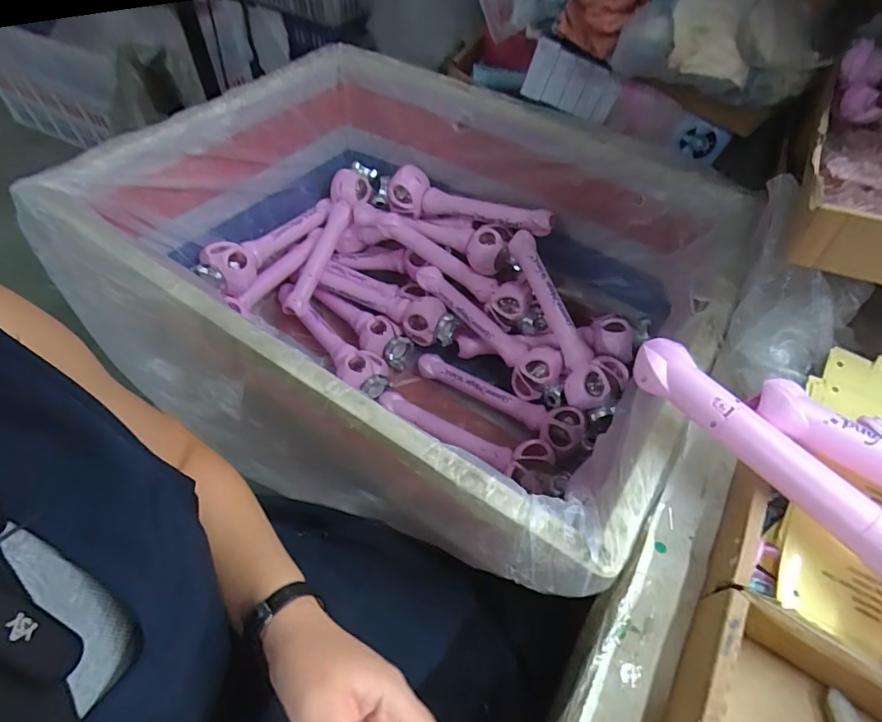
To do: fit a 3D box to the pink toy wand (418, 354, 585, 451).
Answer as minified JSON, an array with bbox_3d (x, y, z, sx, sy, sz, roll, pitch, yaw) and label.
[{"bbox_3d":[0.098,0.069,0.873,0.327,0.055,0.062,27,56,15],"label":"pink toy wand"}]

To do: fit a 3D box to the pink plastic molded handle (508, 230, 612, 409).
[{"bbox_3d":[0.195,-0.073,0.849,0.061,0.085,0.332,-21,83,-18],"label":"pink plastic molded handle"}]

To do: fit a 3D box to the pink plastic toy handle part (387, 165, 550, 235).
[{"bbox_3d":[0.049,-0.293,0.914,0.320,0.096,0.053,21,55,11],"label":"pink plastic toy handle part"}]

